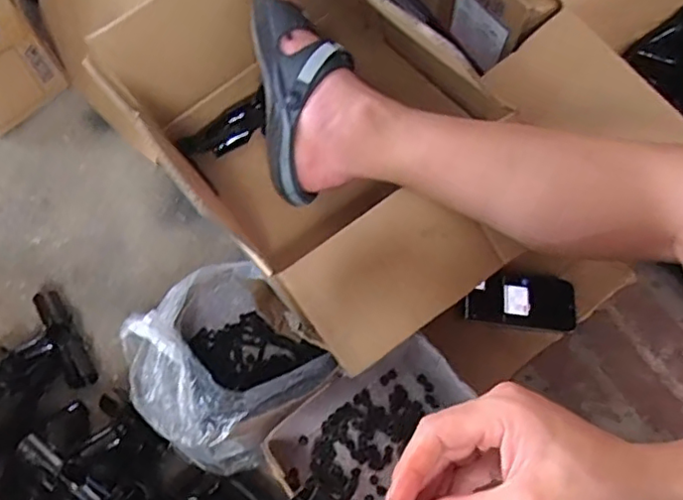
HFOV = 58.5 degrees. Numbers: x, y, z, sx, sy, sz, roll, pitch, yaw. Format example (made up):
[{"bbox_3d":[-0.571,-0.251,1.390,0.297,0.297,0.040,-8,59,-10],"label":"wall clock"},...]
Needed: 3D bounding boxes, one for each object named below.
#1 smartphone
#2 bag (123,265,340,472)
[{"bbox_3d":[0.226,0.060,0.766,0.135,0.013,0.077,6,61,4],"label":"smartphone"},{"bbox_3d":[-0.128,0.130,0.685,0.196,0.148,0.184,40,69,20],"label":"bag"}]

